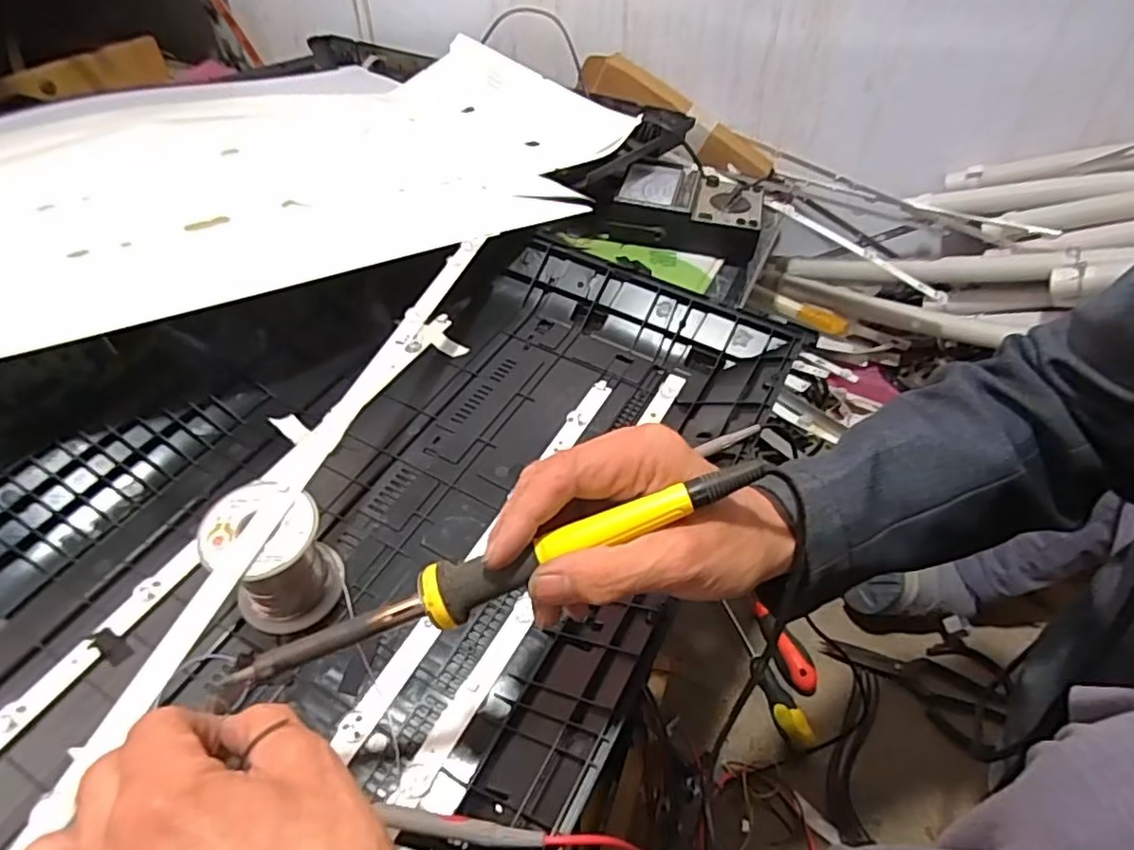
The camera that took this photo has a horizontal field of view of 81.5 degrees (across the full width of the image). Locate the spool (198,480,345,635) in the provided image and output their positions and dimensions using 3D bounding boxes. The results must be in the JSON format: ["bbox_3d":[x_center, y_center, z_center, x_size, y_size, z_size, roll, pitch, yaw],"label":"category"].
[{"bbox_3d":[-0.169,0.078,0.384,0.060,0.071,0.059,2,48,-2],"label":"spool"}]

